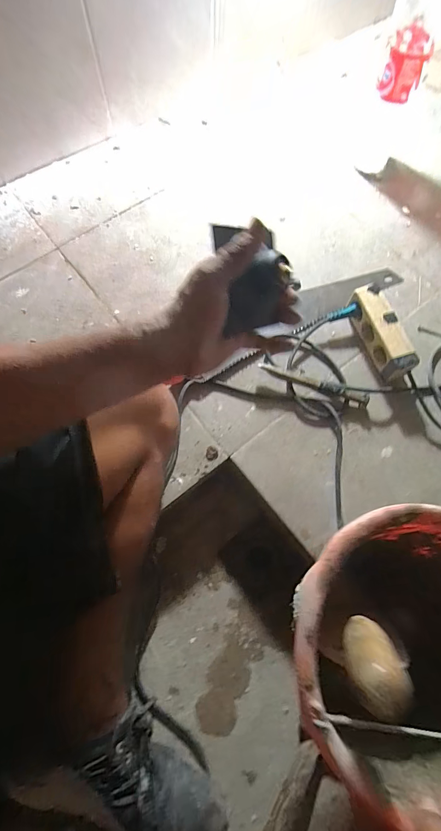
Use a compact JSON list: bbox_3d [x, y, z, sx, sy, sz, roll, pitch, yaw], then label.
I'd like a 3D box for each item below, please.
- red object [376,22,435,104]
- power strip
[{"bbox_3d":[0.326,-0.619,0.635,0.068,0.072,0.098,22,72,5],"label":"red object"},{"bbox_3d":[0.267,-0.137,0.609,0.055,0.060,0.159,-19,73,-9],"label":"power strip"}]

